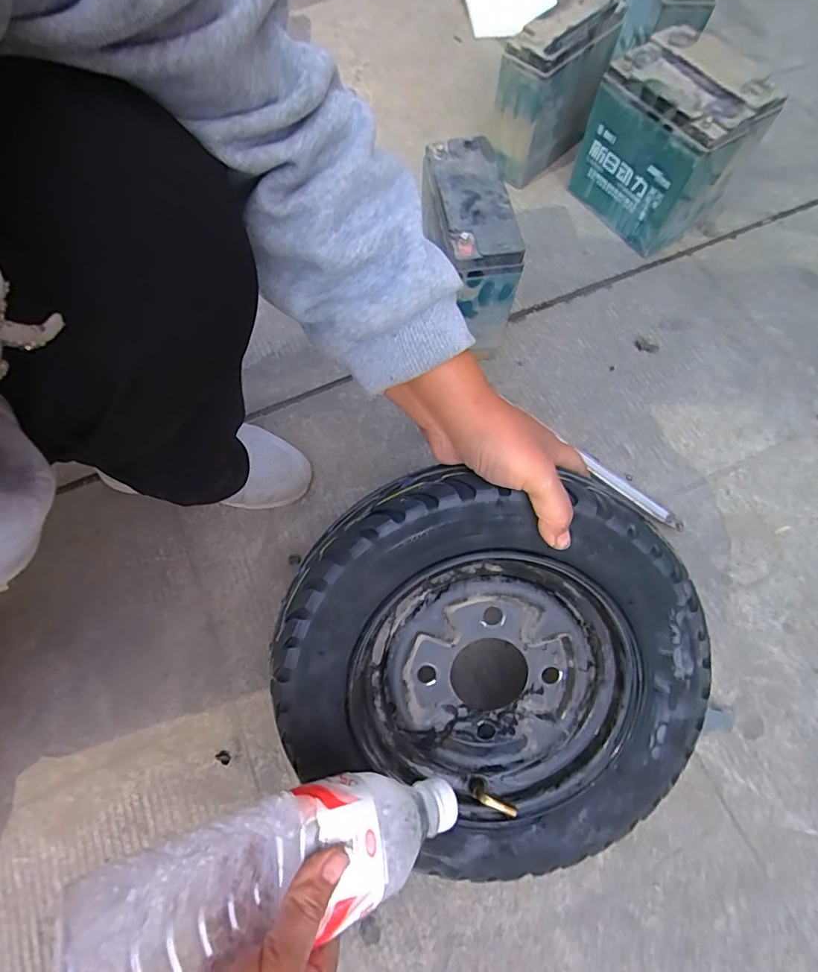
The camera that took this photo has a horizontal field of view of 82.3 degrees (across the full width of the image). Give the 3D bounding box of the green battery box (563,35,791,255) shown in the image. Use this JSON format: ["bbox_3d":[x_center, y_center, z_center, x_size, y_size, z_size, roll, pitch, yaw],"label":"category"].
[{"bbox_3d":[0.339,-0.452,0.630,0.133,0.164,0.183,-37,73,-13],"label":"green battery box"}]

